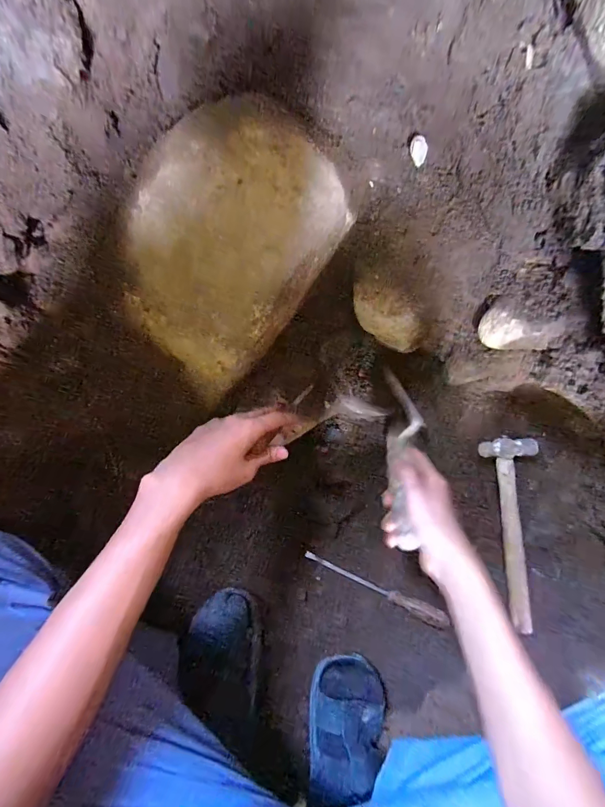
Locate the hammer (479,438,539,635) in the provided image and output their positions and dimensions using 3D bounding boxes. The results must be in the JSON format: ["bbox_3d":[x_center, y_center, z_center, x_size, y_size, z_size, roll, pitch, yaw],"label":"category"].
[{"bbox_3d":[0.298,0.176,0.509,0.073,0.036,0.252,-6,78,-2],"label":"hammer"}]

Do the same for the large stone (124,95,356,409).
[{"bbox_3d":[-0.098,-0.174,0.439,0.195,0.207,0.257,41,80,7],"label":"large stone"}]

